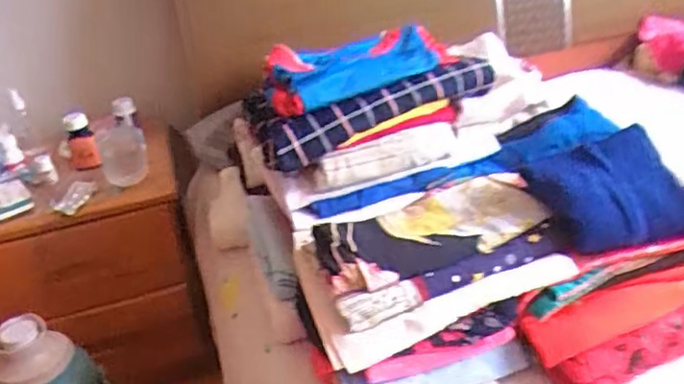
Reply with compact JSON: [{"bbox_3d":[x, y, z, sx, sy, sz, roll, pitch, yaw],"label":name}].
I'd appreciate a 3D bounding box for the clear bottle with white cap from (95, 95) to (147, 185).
[{"bbox_3d":[-0.424,-0.099,1.195,0.081,0.074,0.247,-16,30,-16],"label":"clear bottle with white cap"}]

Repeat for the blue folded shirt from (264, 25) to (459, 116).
[{"bbox_3d":[0.017,-0.179,0.853,0.265,0.048,0.142,-18,30,-18],"label":"blue folded shirt"}]

